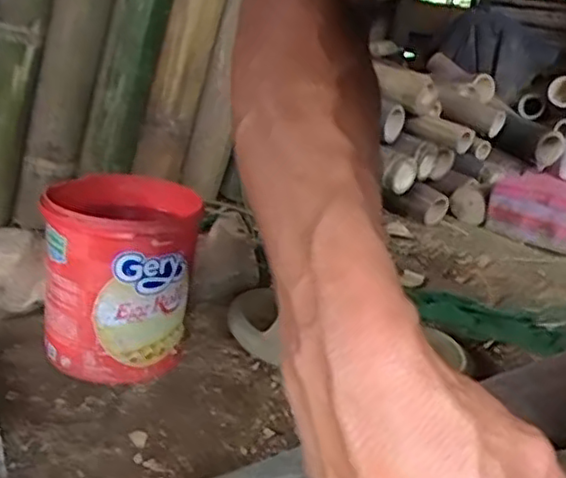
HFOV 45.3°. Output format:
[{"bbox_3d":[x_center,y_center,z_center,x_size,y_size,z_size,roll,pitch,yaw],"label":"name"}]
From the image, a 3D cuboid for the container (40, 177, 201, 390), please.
[{"bbox_3d":[-0.155,0.036,0.649,0.130,0.165,0.146,2,22,-12],"label":"container"}]

